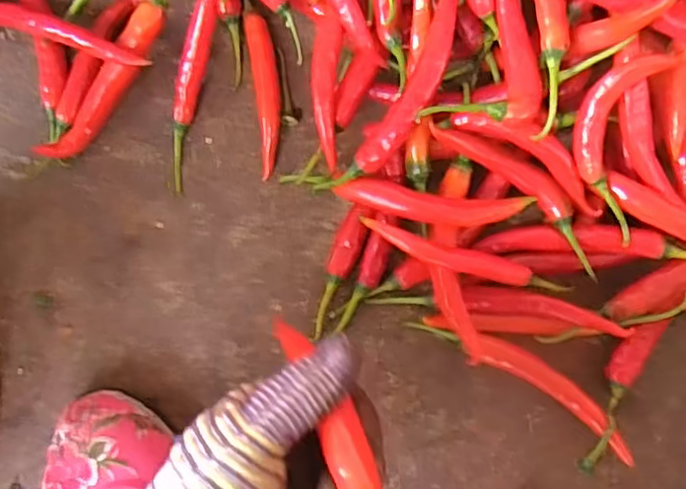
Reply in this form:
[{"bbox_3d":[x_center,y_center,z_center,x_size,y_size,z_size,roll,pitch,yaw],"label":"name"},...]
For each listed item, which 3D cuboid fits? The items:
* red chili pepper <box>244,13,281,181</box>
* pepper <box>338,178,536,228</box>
[{"bbox_3d":[-0.049,-0.096,0.416,0.017,0.014,0.103,-7,87,1],"label":"red chili pepper"},{"bbox_3d":[0.052,-0.023,0.387,0.111,0.013,0.020,7,88,2],"label":"pepper"}]

